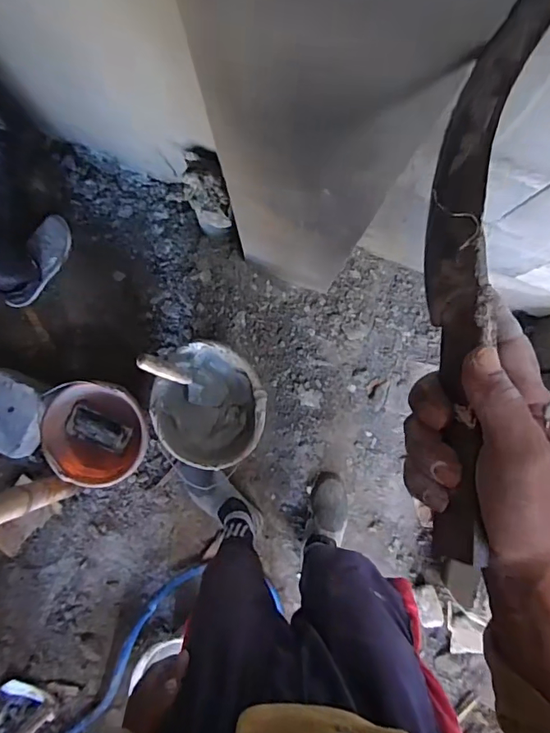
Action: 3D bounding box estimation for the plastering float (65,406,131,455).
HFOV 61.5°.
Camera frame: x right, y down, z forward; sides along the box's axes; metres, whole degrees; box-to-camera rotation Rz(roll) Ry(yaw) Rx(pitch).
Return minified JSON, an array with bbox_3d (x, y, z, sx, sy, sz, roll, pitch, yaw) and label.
[{"bbox_3d":[-0.426,0.154,1.122,0.148,0.028,0.074,28,90,-13],"label":"plastering float"}]

